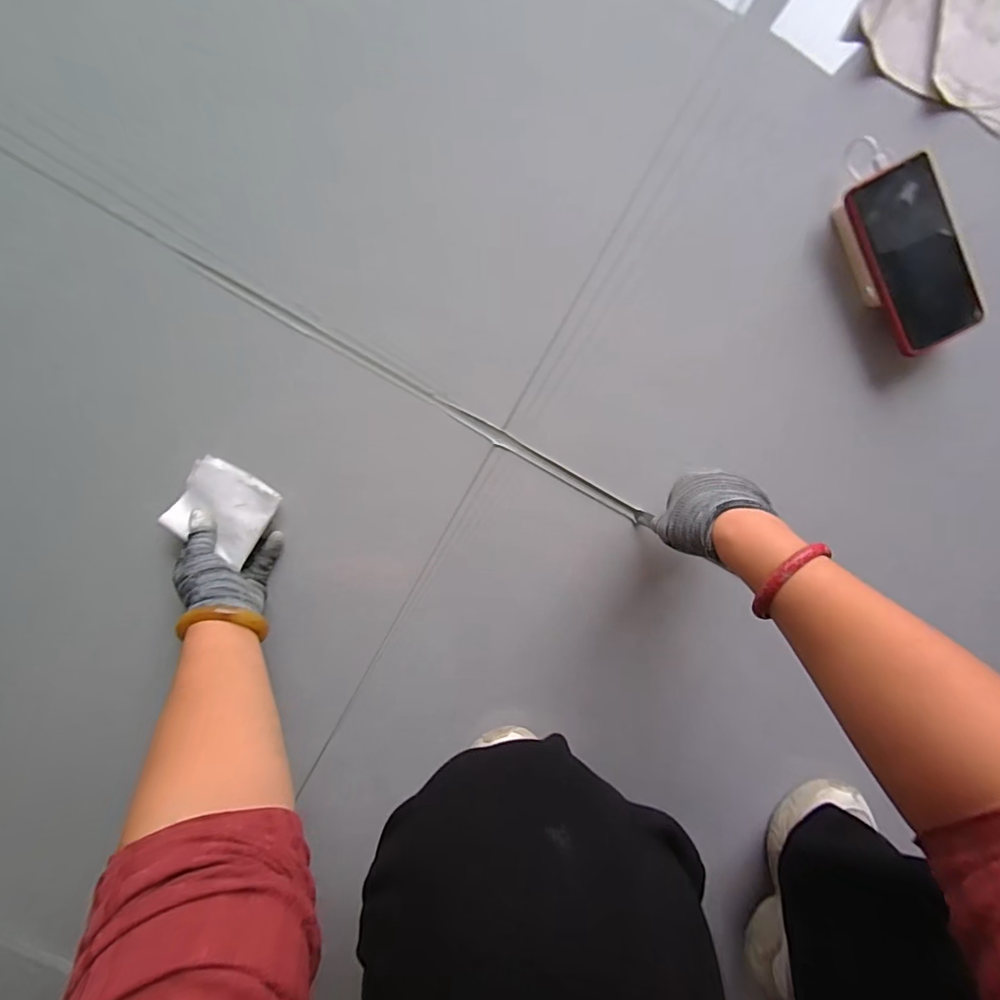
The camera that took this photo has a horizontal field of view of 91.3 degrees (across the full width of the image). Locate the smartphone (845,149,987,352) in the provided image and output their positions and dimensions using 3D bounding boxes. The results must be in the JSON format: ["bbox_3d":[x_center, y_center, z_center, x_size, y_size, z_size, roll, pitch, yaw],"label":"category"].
[{"bbox_3d":[0.384,-0.223,0.445,0.078,0.012,0.163,-27,99,5],"label":"smartphone"}]

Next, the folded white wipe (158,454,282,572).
[{"bbox_3d":[-0.272,0.008,0.479,0.091,0.017,0.078,28,85,6],"label":"folded white wipe"}]

